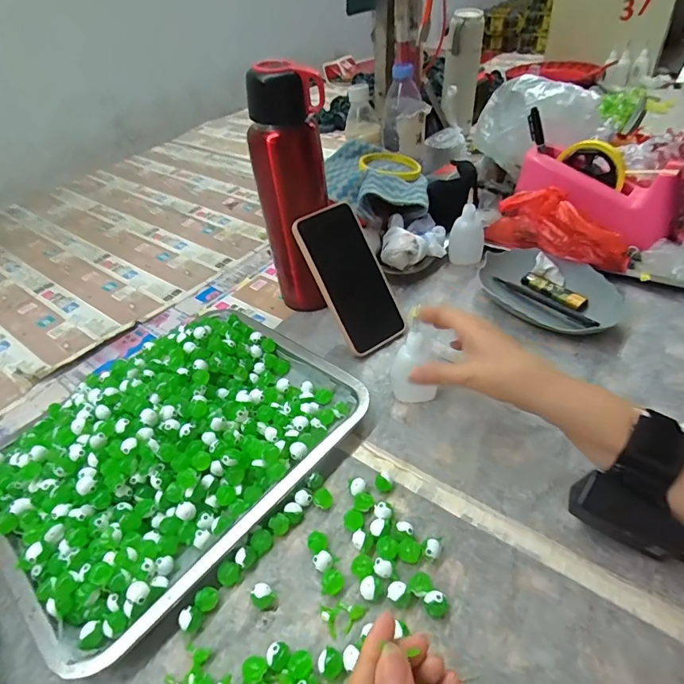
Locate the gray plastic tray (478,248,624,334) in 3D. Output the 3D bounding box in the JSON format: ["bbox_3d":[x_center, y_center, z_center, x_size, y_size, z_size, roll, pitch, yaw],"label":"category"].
[{"bbox_3d":[0.239,-0.065,0.530,0.161,0.026,0.107,28,53,32],"label":"gray plastic tray"}]

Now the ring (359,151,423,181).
[{"bbox_3d":[0.074,-0.272,0.684,0.092,0.015,0.083,1,43,8],"label":"ring"}]

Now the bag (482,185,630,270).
[{"bbox_3d":[0.267,-0.140,0.560,0.046,0.075,0.164,-34,49,-27],"label":"bag"}]

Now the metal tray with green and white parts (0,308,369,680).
[{"bbox_3d":[-0.153,0.085,0.413,0.238,0.057,0.306,28,53,32],"label":"metal tray with green and white parts"}]

